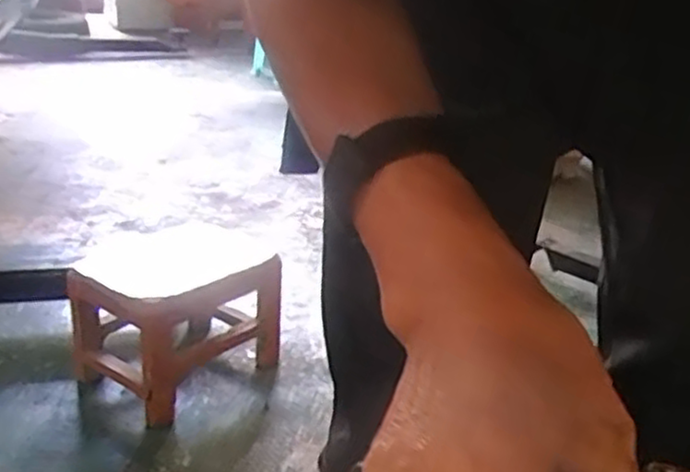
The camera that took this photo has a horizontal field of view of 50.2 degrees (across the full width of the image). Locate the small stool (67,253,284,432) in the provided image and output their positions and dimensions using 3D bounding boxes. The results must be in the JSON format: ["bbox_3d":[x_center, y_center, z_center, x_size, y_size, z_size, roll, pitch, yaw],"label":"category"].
[{"bbox_3d":[-0.304,0.152,1.337,0.268,0.231,0.321,17,24,28],"label":"small stool"}]

